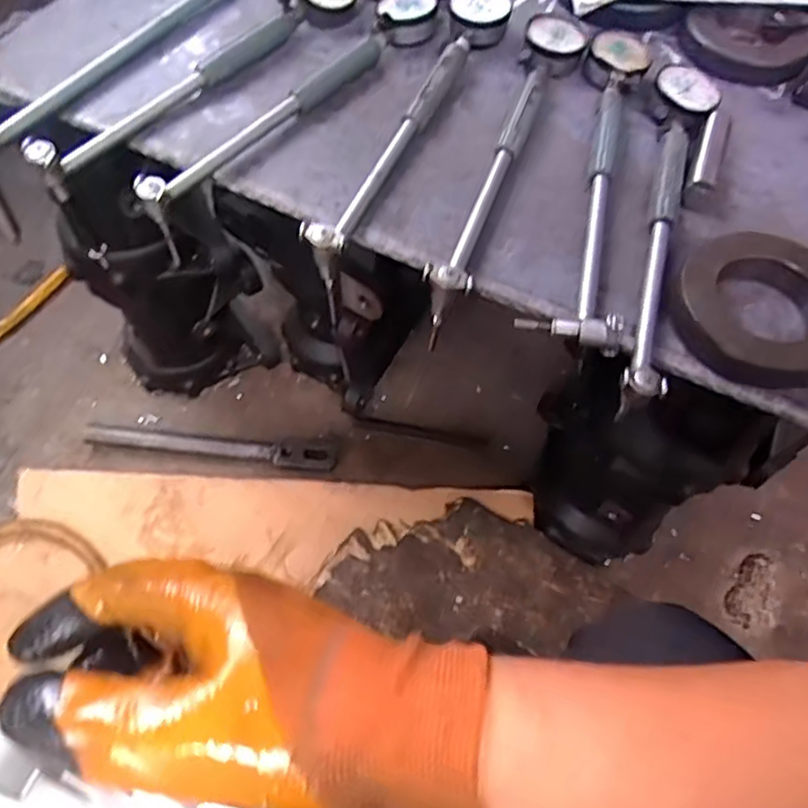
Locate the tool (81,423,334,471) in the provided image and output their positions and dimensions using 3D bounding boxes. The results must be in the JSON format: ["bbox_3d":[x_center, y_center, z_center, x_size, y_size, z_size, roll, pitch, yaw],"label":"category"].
[{"bbox_3d":[-0.258,0.060,0.907,0.334,0.029,0.038,5,60,2],"label":"tool"}]

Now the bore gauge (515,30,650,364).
[{"bbox_3d":[0.151,-0.184,0.515,0.061,0.036,0.332,12,60,6],"label":"bore gauge"}]

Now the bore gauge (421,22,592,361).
[{"bbox_3d":[0.079,-0.188,0.500,0.049,0.063,0.337,17,61,8],"label":"bore gauge"}]

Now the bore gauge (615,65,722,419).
[{"bbox_3d":[0.190,-0.141,0.500,0.052,0.048,0.342,17,61,9],"label":"bore gauge"}]

